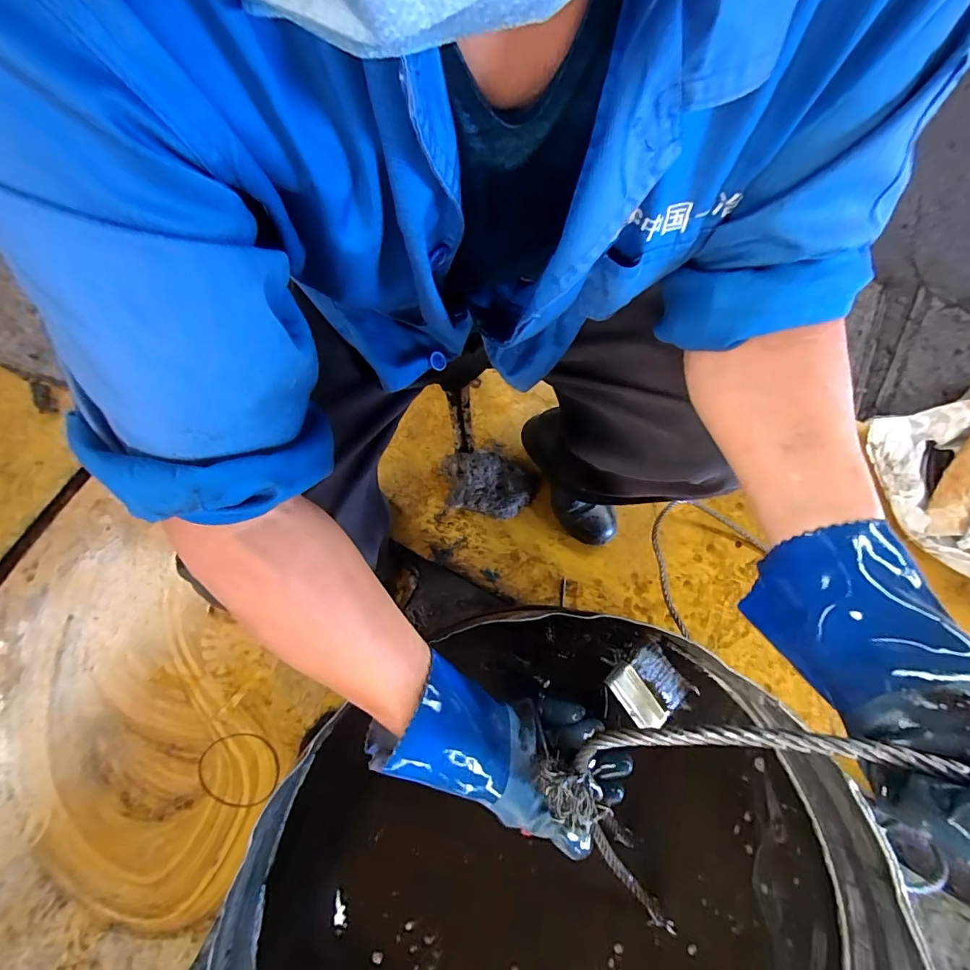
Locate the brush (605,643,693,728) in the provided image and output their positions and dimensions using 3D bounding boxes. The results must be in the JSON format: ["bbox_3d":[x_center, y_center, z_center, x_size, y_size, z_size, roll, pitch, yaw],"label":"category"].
[{"bbox_3d":[0.164,0.204,0.453,0.071,0.023,0.071,-35,90,-21],"label":"brush"}]

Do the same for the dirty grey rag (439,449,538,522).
[{"bbox_3d":[0.010,-0.003,0.895,0.187,0.068,0.128,4,75,-1],"label":"dirty grey rag"}]

